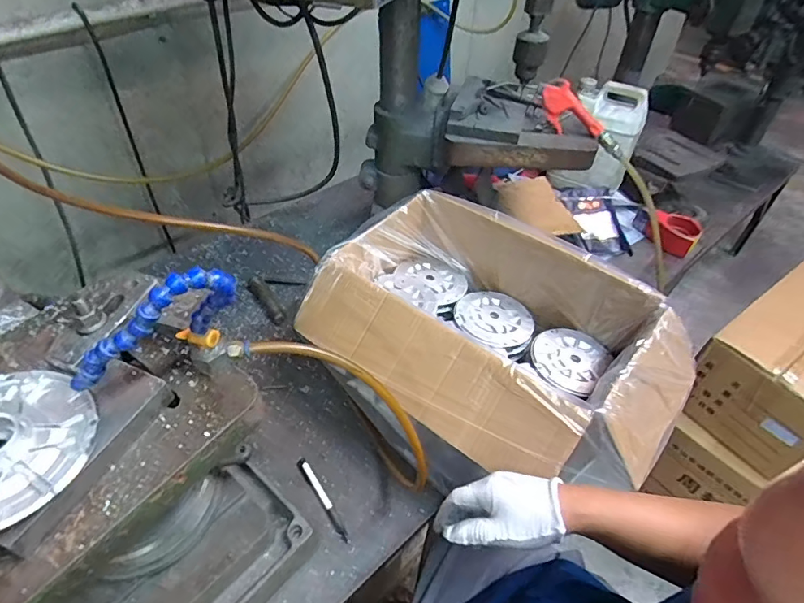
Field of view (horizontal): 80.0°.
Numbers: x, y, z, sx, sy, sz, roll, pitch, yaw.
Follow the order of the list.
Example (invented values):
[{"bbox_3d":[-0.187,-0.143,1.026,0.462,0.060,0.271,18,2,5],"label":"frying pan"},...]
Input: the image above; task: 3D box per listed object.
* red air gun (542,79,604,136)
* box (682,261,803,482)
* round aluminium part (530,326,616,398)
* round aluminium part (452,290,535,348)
[{"bbox_3d":[0.297,-0.337,0.827,0.110,0.083,0.029,17,47,15],"label":"red air gun"},{"bbox_3d":[0.826,0.131,1.008,0.377,0.245,0.234,-25,51,-25],"label":"box"},{"bbox_3d":[0.267,0.090,0.769,0.111,0.016,0.129,31,52,26],"label":"round aluminium part"},{"bbox_3d":[0.161,0.028,0.827,0.132,0.013,0.133,1,45,-1],"label":"round aluminium part"}]

